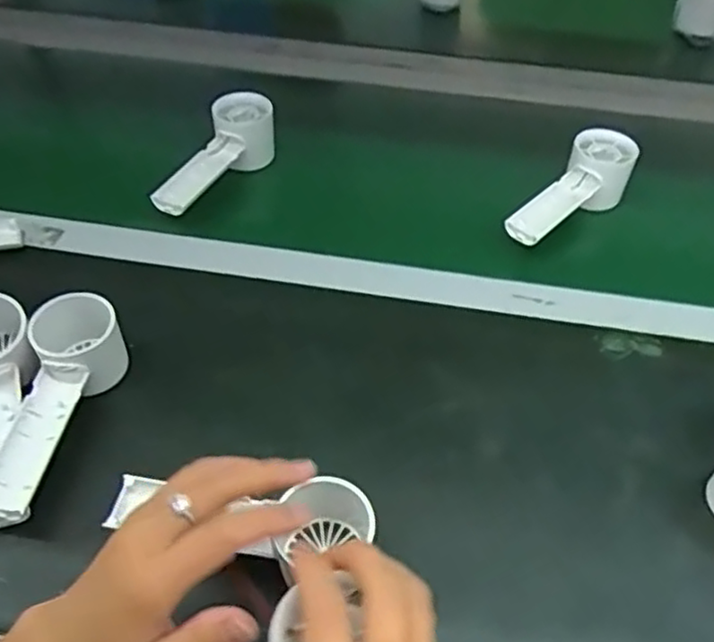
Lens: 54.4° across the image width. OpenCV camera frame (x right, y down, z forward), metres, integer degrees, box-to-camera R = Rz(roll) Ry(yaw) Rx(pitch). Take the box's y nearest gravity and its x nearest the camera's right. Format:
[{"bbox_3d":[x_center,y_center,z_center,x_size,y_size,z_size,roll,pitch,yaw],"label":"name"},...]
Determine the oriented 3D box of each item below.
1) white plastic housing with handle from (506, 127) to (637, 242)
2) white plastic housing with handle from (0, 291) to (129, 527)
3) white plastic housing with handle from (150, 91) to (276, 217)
[{"bbox_3d":[0.192,-0.111,0.624,0.055,0.052,0.153,32,56,28],"label":"white plastic housing with handle"},{"bbox_3d":[-0.205,0.062,0.468,0.046,0.065,0.156,8,48,10],"label":"white plastic housing with handle"},{"bbox_3d":[-0.129,-0.147,0.636,0.053,0.050,0.152,23,53,20],"label":"white plastic housing with handle"}]

